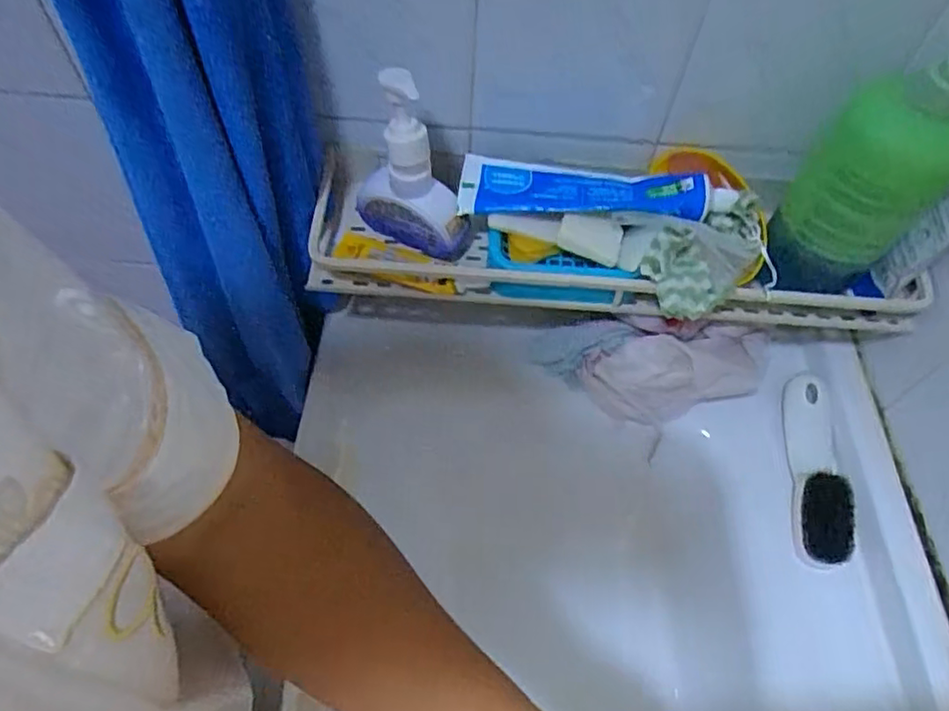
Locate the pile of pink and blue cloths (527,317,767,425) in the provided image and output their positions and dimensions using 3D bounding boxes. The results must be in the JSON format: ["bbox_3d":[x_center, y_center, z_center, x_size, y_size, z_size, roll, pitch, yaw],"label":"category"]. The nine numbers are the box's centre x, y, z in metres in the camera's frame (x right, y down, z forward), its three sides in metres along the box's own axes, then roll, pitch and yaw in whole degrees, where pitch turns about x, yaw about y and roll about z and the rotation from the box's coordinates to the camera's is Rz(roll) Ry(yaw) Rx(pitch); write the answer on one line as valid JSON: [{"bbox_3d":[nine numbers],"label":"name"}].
[{"bbox_3d":[0.151,0.010,0.540,0.199,0.078,0.071,7,57,2],"label":"pile of pink and blue cloths"}]

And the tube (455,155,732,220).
[{"bbox_3d":[0.090,-0.126,0.478,0.204,0.043,0.055,7,57,2],"label":"tube"}]

